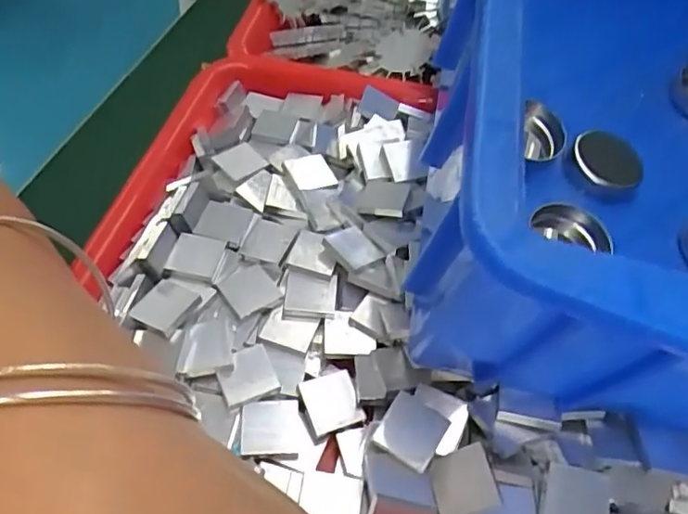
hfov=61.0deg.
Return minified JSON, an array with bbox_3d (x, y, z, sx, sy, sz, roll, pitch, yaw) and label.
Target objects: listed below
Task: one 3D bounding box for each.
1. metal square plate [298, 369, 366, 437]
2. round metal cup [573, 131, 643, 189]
[{"bbox_3d":[-0.004,0.055,0.219,0.020,0.004,0.022,-15,53,-18],"label":"metal square plate"},{"bbox_3d":[0.110,-0.041,0.245,0.029,0.010,0.025,19,51,11],"label":"round metal cup"}]

